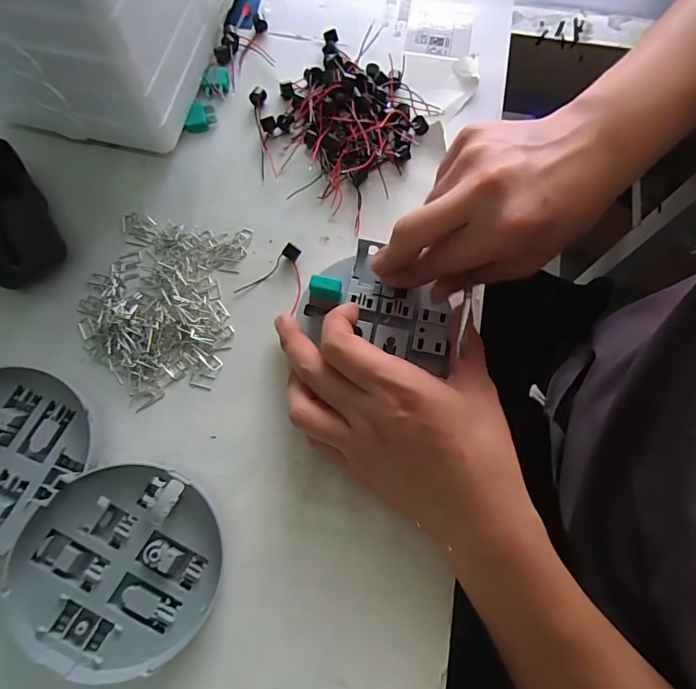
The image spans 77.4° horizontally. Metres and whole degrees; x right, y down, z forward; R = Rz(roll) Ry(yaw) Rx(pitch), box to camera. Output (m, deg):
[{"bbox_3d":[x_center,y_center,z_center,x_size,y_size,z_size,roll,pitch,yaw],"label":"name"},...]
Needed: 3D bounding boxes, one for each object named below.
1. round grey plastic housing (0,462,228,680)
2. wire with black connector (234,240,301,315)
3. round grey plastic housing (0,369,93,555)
[{"bbox_3d":[-0.124,0.121,0.239,0.099,0.026,0.102,0,73,-1],"label":"round grey plastic housing"},{"bbox_3d":[-0.048,-0.051,0.304,0.044,0.012,0.048,24,74,6],"label":"wire with black connector"},{"bbox_3d":[-0.208,0.066,0.260,0.091,0.020,0.101,29,74,8],"label":"round grey plastic housing"}]

